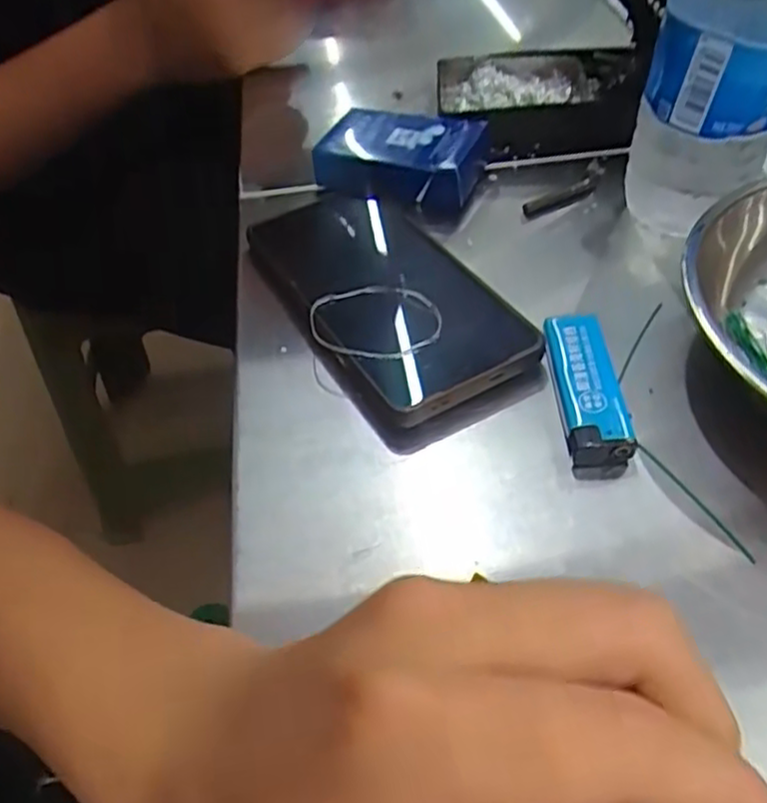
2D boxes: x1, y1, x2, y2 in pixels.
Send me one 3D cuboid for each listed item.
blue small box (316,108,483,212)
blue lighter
[{"bbox_3d":[0.009,-0.140,0.404,0.092,0.029,0.058,15,51,17],"label":"blue small box"},{"bbox_3d":[0.083,-0.006,0.289,0.025,0.016,0.068,-4,48,1],"label":"blue lighter"}]

